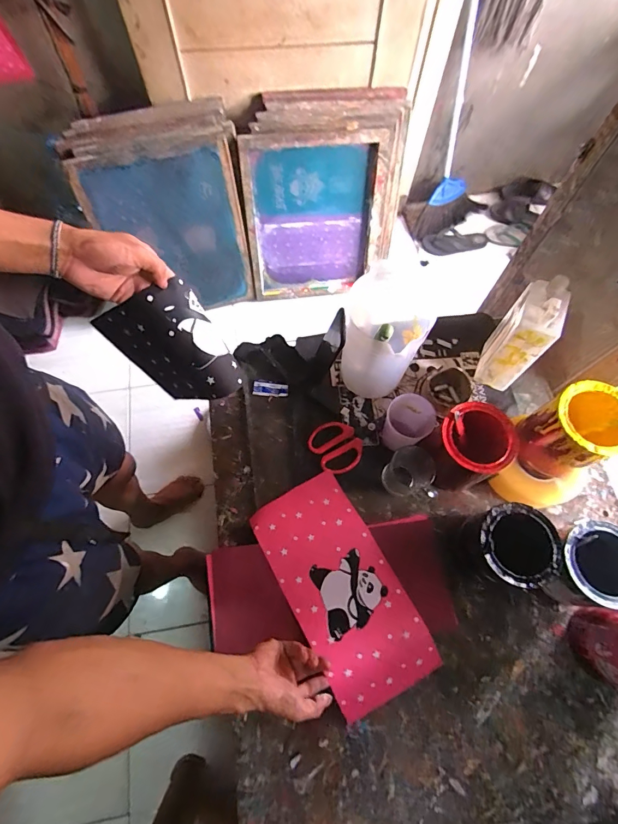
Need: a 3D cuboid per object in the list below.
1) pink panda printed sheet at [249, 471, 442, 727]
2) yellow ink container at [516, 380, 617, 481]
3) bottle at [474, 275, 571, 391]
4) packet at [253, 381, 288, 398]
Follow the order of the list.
[{"bbox_3d":[0.046,0.268,0.621,0.156,0.029,0.324,-28,70,-13],"label":"pink panda printed sheet"},{"bbox_3d":[0.394,0.031,0.612,0.106,0.135,0.107,-33,72,-14],"label":"yellow ink container"},{"bbox_3d":[0.359,-0.128,0.680,0.064,0.206,0.095,23,69,7],"label":"bottle"},{"bbox_3d":[-0.073,-0.042,0.766,0.067,0.011,0.028,8,68,1],"label":"packet"}]

